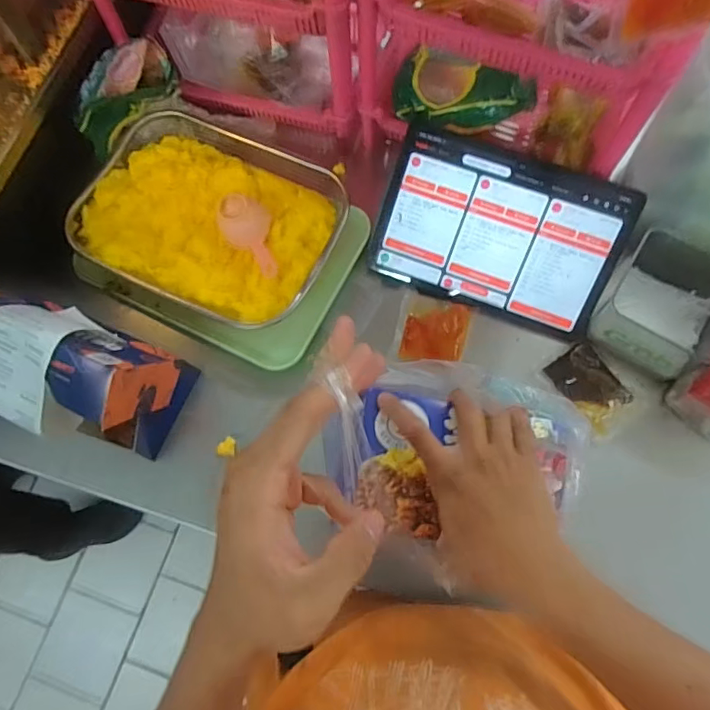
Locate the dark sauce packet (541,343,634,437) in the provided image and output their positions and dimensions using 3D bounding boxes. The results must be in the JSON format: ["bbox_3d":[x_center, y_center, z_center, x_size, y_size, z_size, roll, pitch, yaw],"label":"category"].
[{"bbox_3d":[0.251,0.035,0.562,0.057,0.014,0.089,-30,74,-7],"label":"dark sauce packet"}]

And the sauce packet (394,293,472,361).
[{"bbox_3d":[0.087,-0.027,0.590,0.075,0.005,0.076,13,73,6],"label":"sauce packet"}]

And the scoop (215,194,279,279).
[{"bbox_3d":[-0.110,-0.124,0.551,0.050,0.041,0.082,-22,73,-5],"label":"scoop"}]

